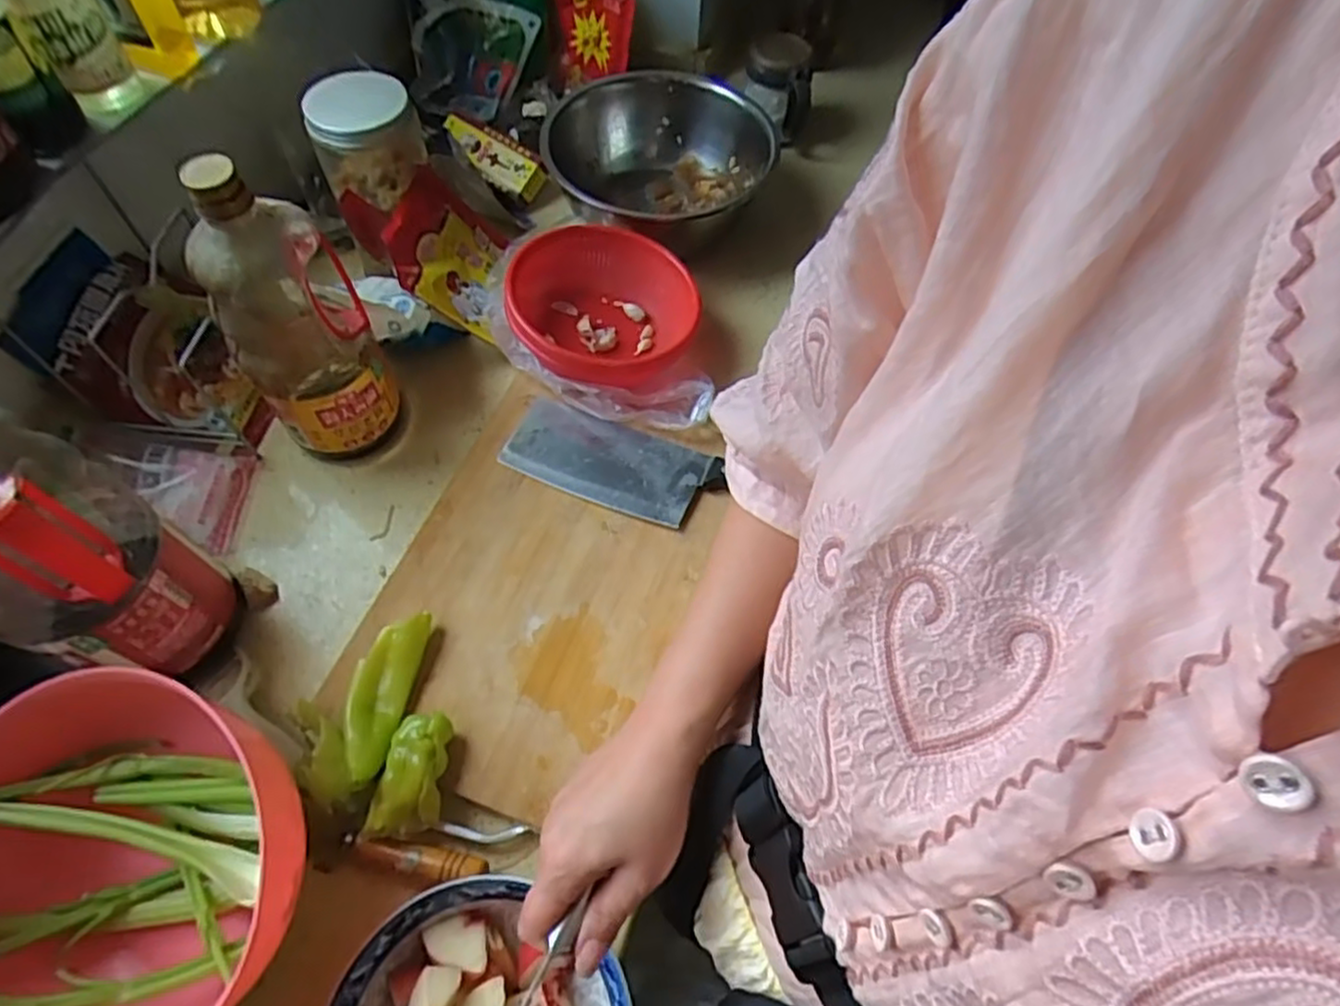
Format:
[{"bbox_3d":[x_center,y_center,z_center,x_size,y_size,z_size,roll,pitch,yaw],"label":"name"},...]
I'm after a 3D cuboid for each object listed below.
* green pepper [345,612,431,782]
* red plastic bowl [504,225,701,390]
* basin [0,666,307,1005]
[{"bbox_3d":[-0.203,0.135,0.511,0.034,0.032,0.114,8,59,3],"label":"green pepper"},{"bbox_3d":[-0.060,-0.171,0.669,0.157,0.098,0.151,1,59,-2],"label":"red plastic bowl"},{"bbox_3d":[-0.318,0.221,0.416,0.214,0.122,0.199,26,61,13],"label":"basin"}]

